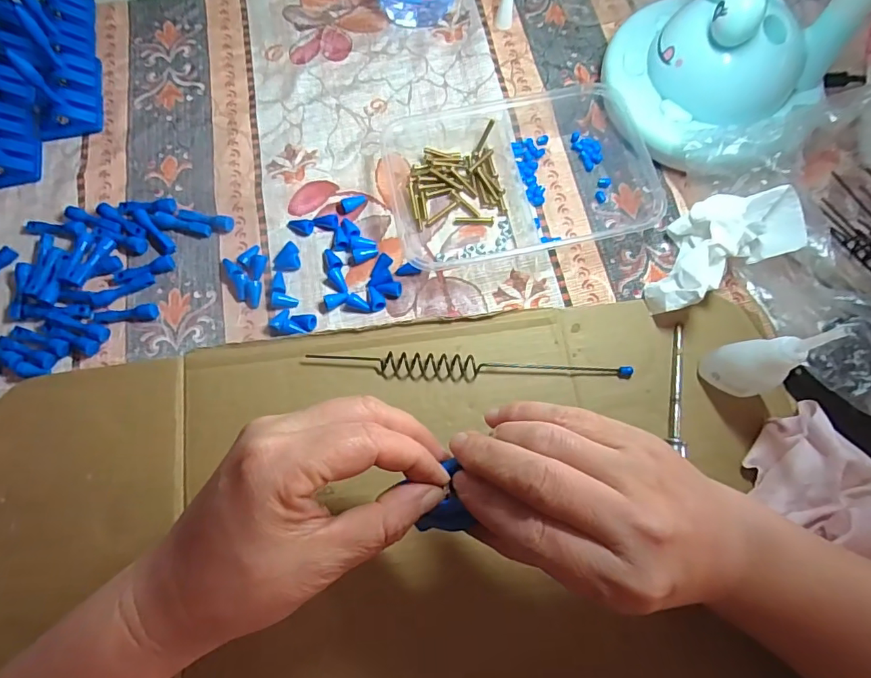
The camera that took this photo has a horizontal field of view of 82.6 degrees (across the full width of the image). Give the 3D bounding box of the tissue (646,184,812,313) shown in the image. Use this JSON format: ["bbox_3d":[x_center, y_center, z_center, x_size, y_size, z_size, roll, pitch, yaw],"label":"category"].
[{"bbox_3d":[0.174,-0.058,0.310,0.100,0.040,0.053,-26,73,-8],"label":"tissue"}]

